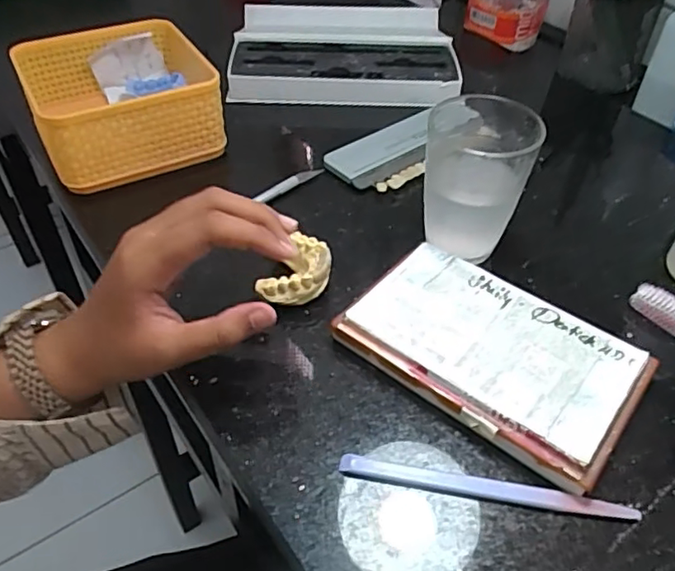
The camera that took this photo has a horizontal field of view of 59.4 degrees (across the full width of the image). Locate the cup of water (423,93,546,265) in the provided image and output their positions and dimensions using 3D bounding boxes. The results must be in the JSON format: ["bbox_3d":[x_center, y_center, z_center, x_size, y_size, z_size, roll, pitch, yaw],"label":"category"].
[{"bbox_3d":[0.087,-0.068,0.374,0.064,0.080,0.062,7,46,5],"label":"cup of water"}]

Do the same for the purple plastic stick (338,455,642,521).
[{"bbox_3d":[0.071,0.096,0.282,0.138,0.007,0.010,7,43,6],"label":"purple plastic stick"}]

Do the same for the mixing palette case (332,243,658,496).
[{"bbox_3d":[0.085,0.035,0.327,0.150,0.020,0.092,31,50,28],"label":"mixing palette case"}]

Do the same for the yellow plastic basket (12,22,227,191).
[{"bbox_3d":[-0.170,-0.149,0.470,0.133,0.060,0.133,-21,49,-20],"label":"yellow plastic basket"}]

